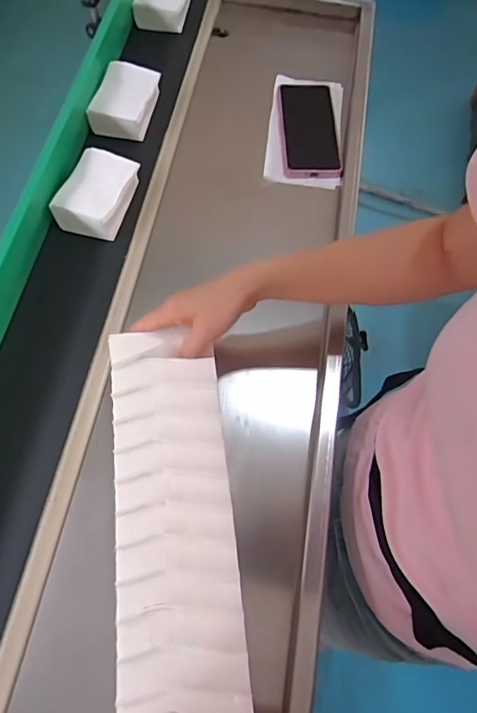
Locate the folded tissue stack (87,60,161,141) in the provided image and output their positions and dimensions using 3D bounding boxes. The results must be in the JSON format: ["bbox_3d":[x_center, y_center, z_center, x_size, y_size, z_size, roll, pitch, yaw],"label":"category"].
[{"bbox_3d":[-0.156,-0.361,0.657,0.075,0.039,0.110,9,68,5],"label":"folded tissue stack"}]

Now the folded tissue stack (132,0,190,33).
[{"bbox_3d":[-0.117,-0.586,0.762,0.082,0.040,0.120,11,68,5],"label":"folded tissue stack"}]

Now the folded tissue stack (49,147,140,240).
[{"bbox_3d":[-0.176,-0.207,0.588,0.079,0.037,0.109,15,68,7],"label":"folded tissue stack"}]

